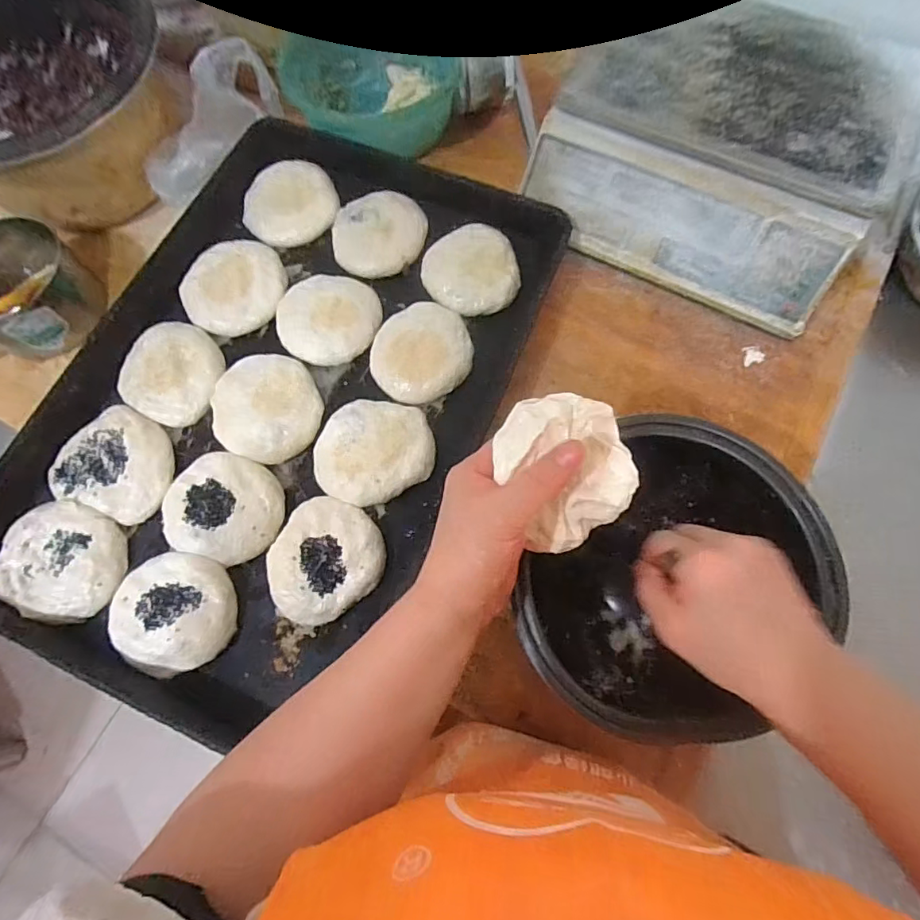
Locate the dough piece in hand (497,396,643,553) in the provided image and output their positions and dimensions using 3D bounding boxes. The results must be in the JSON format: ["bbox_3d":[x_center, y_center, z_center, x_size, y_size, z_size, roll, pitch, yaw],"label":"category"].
[{"bbox_3d":[0.067,0.005,0.339,0.080,0.056,0.089,-34,74,-9],"label":"dough piece in hand"}]

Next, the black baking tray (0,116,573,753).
[{"bbox_3d":[-0.195,-0.077,0.550,0.455,0.046,0.647,27,75,10],"label":"black baking tray"}]

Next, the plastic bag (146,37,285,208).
[{"bbox_3d":[-0.306,-0.400,0.626,0.076,0.085,0.198,41,99,14],"label":"plastic bag"}]

